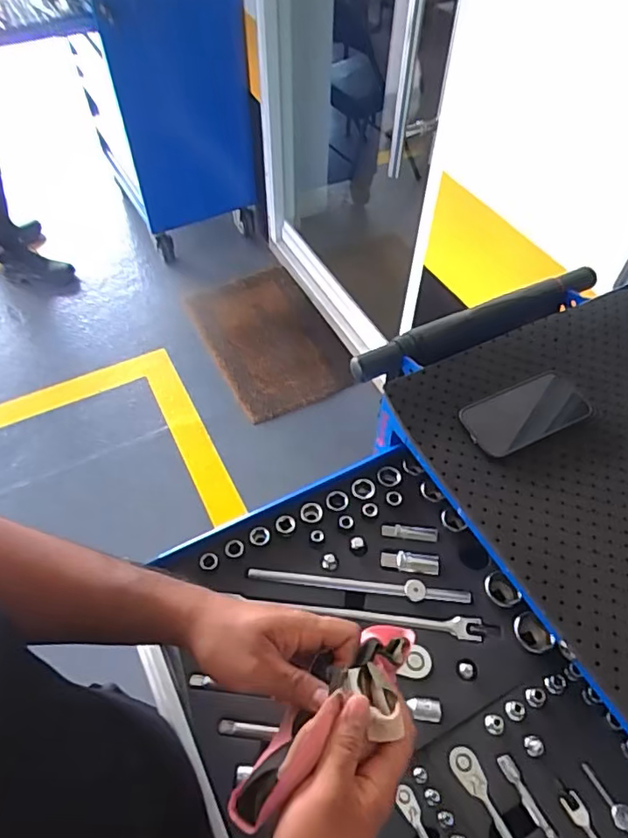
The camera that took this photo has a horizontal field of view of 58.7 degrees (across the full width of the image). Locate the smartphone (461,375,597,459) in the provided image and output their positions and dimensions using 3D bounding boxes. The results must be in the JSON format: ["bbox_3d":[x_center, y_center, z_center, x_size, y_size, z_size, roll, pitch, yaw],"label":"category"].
[{"bbox_3d":[0.249,-0.008,0.656,0.149,0.008,0.073,-21,56,-15],"label":"smartphone"}]

